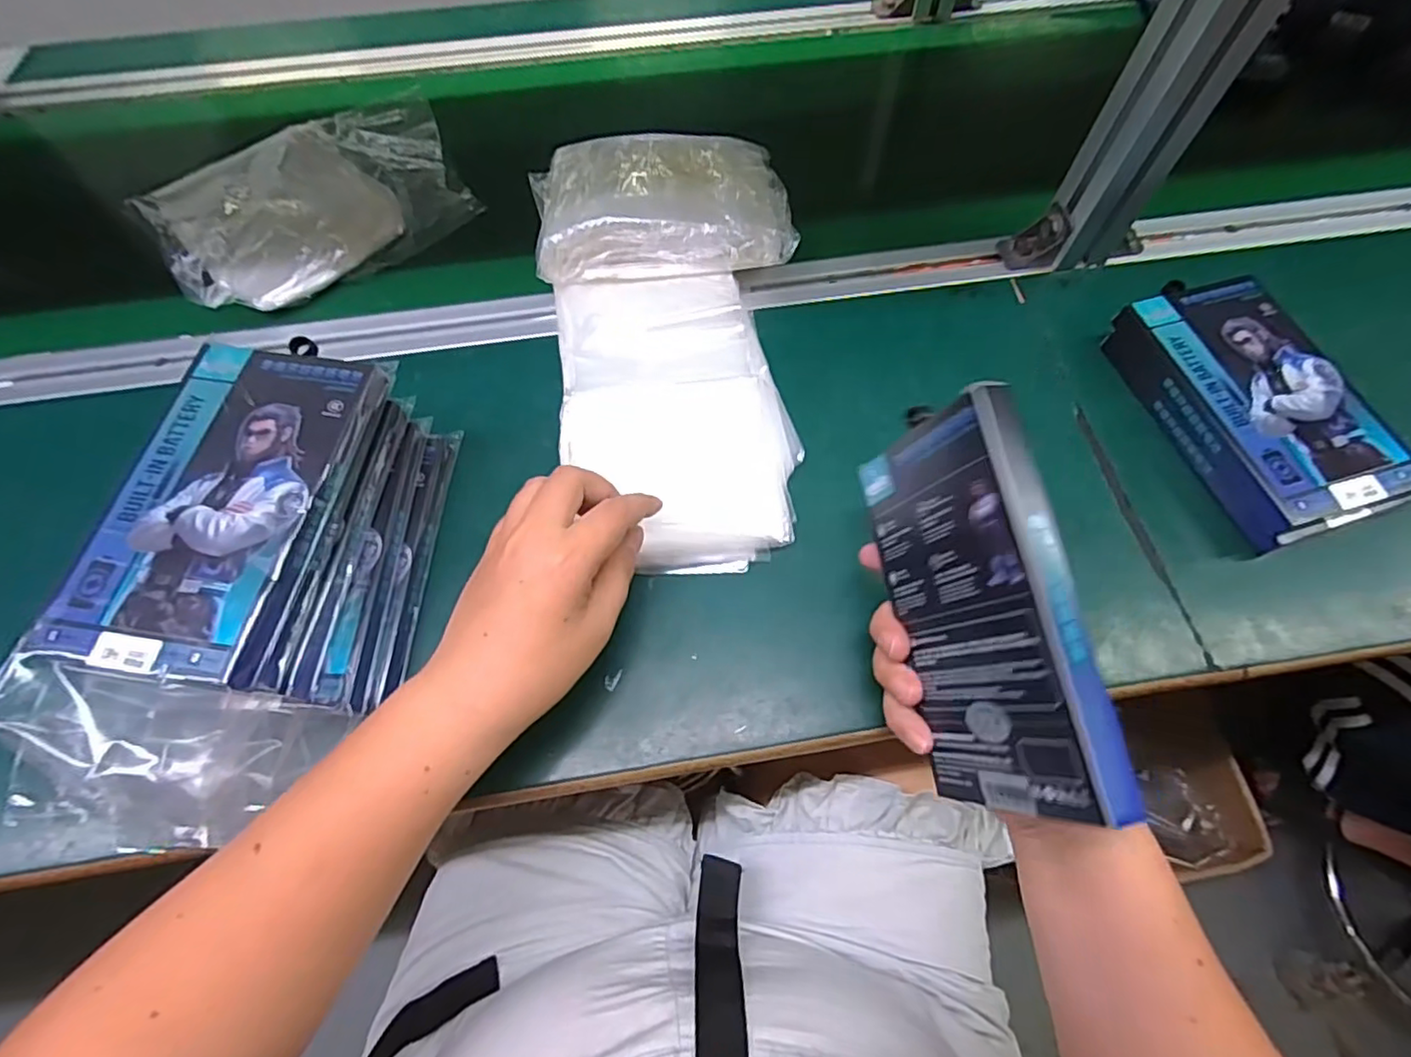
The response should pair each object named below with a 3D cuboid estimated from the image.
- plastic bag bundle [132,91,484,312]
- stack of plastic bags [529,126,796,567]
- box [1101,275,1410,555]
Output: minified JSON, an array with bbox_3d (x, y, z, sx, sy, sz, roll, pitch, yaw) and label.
[{"bbox_3d":[-0.295,-0.248,0.464,0.219,0.057,0.159,-30,67,-14],"label":"plastic bag bundle"},{"bbox_3d":[-0.020,-0.139,0.410,0.169,0.059,0.341,-5,64,-2],"label":"stack of plastic bags"},{"bbox_3d":[0.340,-0.079,0.389,0.097,0.039,0.174,-17,65,-8],"label":"box"}]

